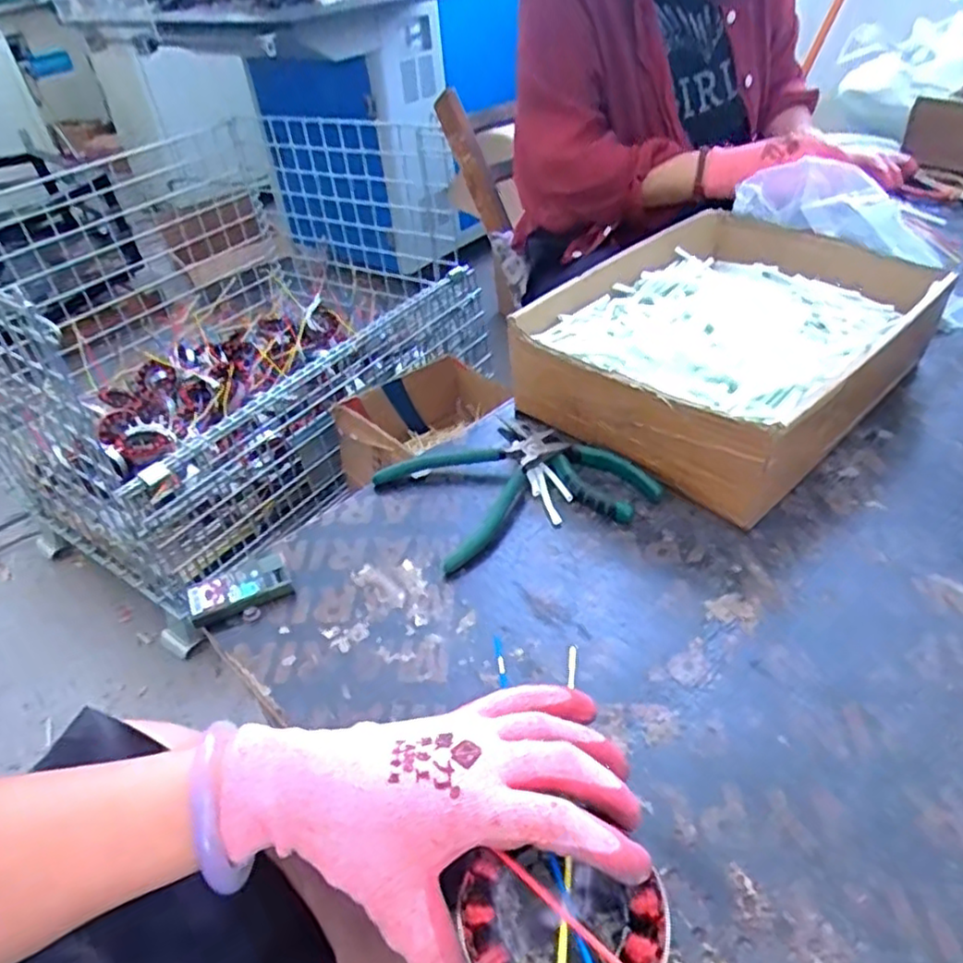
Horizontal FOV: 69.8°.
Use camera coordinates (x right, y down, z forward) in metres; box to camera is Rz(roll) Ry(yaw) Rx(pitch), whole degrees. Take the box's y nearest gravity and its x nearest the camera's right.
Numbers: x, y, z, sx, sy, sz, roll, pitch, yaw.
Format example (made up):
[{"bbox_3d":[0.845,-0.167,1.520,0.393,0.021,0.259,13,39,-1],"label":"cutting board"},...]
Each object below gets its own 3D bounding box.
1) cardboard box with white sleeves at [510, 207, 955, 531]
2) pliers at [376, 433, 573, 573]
[{"bbox_3d":[0.230,-0.133,0.607,0.356,0.082,0.243,-33,47,-28],"label":"cardboard box with white sleeves"},{"bbox_3d":[0.002,-0.004,0.532,0.136,0.018,0.116,-25,43,-21],"label":"pliers"}]

